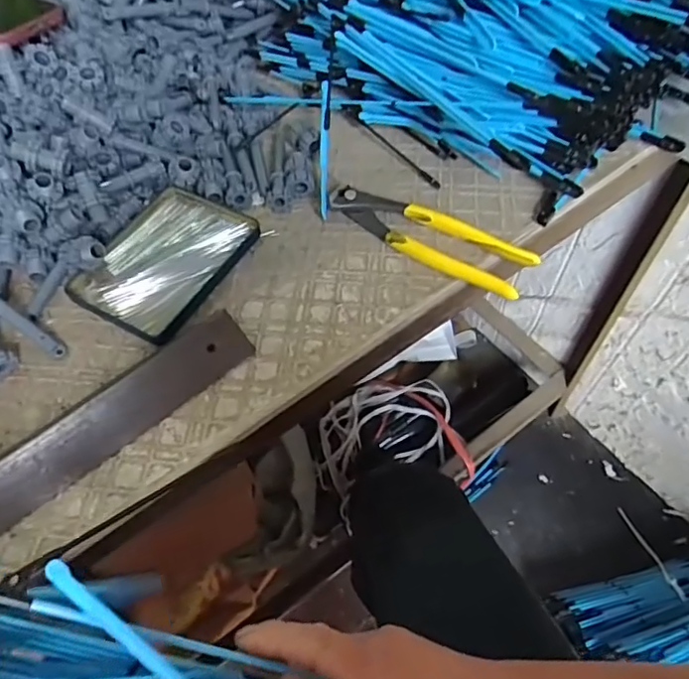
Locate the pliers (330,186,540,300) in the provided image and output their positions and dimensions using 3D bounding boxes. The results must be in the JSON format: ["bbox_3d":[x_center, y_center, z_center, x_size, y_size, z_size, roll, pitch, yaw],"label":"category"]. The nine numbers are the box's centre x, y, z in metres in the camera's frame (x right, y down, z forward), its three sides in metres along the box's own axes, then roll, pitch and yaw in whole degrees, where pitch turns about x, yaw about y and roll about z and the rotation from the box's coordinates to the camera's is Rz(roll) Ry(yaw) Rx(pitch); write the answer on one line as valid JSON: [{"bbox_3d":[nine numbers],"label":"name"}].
[{"bbox_3d":[0.063,-0.080,0.424,0.161,0.016,0.042,32,64,21],"label":"pliers"}]

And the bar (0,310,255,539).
[{"bbox_3d":[-0.157,0.059,0.342,0.225,0.041,0.007,-37,19,-19],"label":"bar"}]

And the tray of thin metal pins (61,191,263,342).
[{"bbox_3d":[-0.136,-0.063,0.426,0.098,0.010,0.126,25,62,17],"label":"tray of thin metal pins"}]

